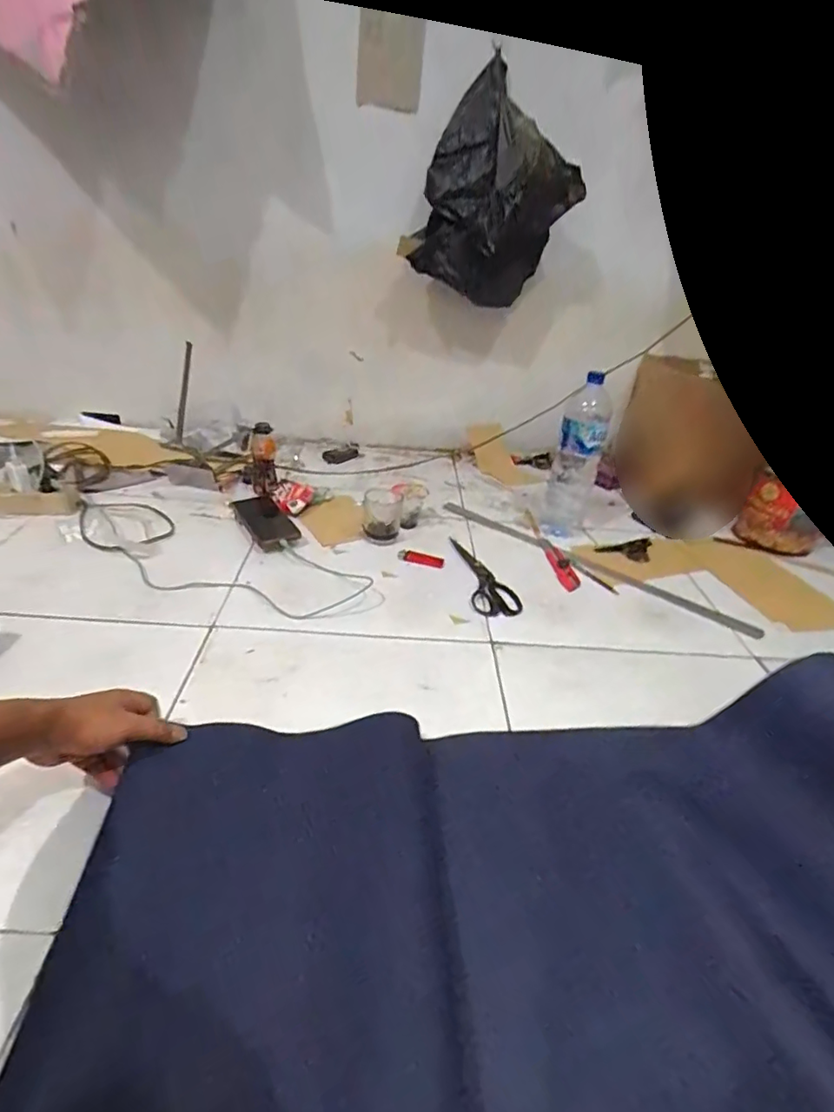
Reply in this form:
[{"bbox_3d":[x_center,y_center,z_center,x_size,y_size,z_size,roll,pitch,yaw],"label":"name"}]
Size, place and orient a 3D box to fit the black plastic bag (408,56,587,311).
[{"bbox_3d":[0.162,-0.713,1.112,0.299,0.369,0.174,11,31,7],"label":"black plastic bag"}]

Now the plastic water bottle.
[{"bbox_3d":[0.307,-0.175,1.070,0.086,0.281,0.076,14,32,15],"label":"plastic water bottle"}]

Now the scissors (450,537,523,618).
[{"bbox_3d":[0.118,0.032,0.954,0.079,0.005,0.226,1,31,-7],"label":"scissors"}]

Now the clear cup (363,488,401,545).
[{"bbox_3d":[-0.066,-0.076,1.035,0.067,0.075,0.077,-11,34,-25],"label":"clear cup"}]

